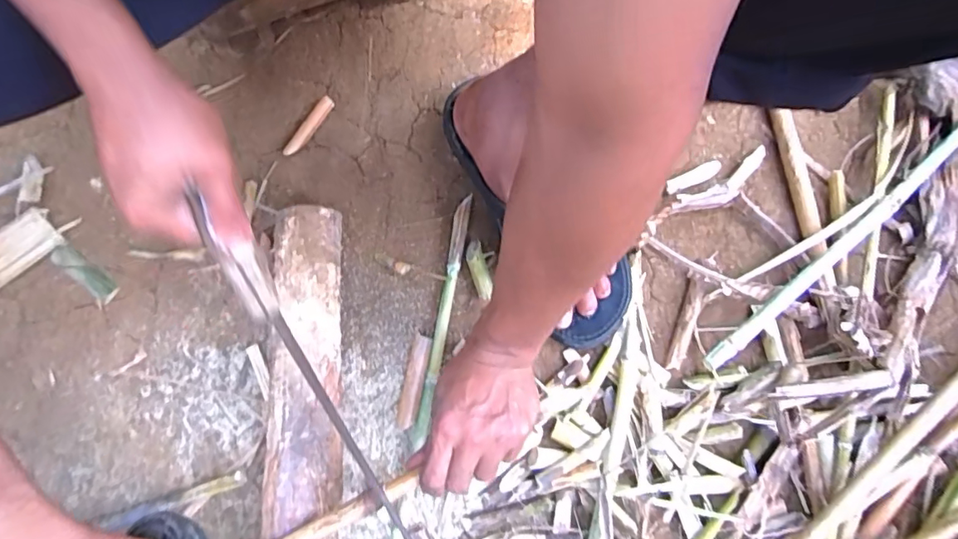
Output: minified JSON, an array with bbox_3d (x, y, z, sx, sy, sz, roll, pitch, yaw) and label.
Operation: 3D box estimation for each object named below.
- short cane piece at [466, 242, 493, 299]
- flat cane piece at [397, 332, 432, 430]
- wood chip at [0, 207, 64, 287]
[{"bbox_3d":[-0.001,0.000,0.525,0.018,0.015,0.060,-15,79,-3],"label":"short cane piece"},{"bbox_3d":[-0.060,0.105,0.504,0.016,0.013,0.085,13,79,3],"label":"flat cane piece"},{"bbox_3d":[-0.462,-0.021,0.531,0.082,0.009,0.047,-42,81,-7],"label":"wood chip"}]

